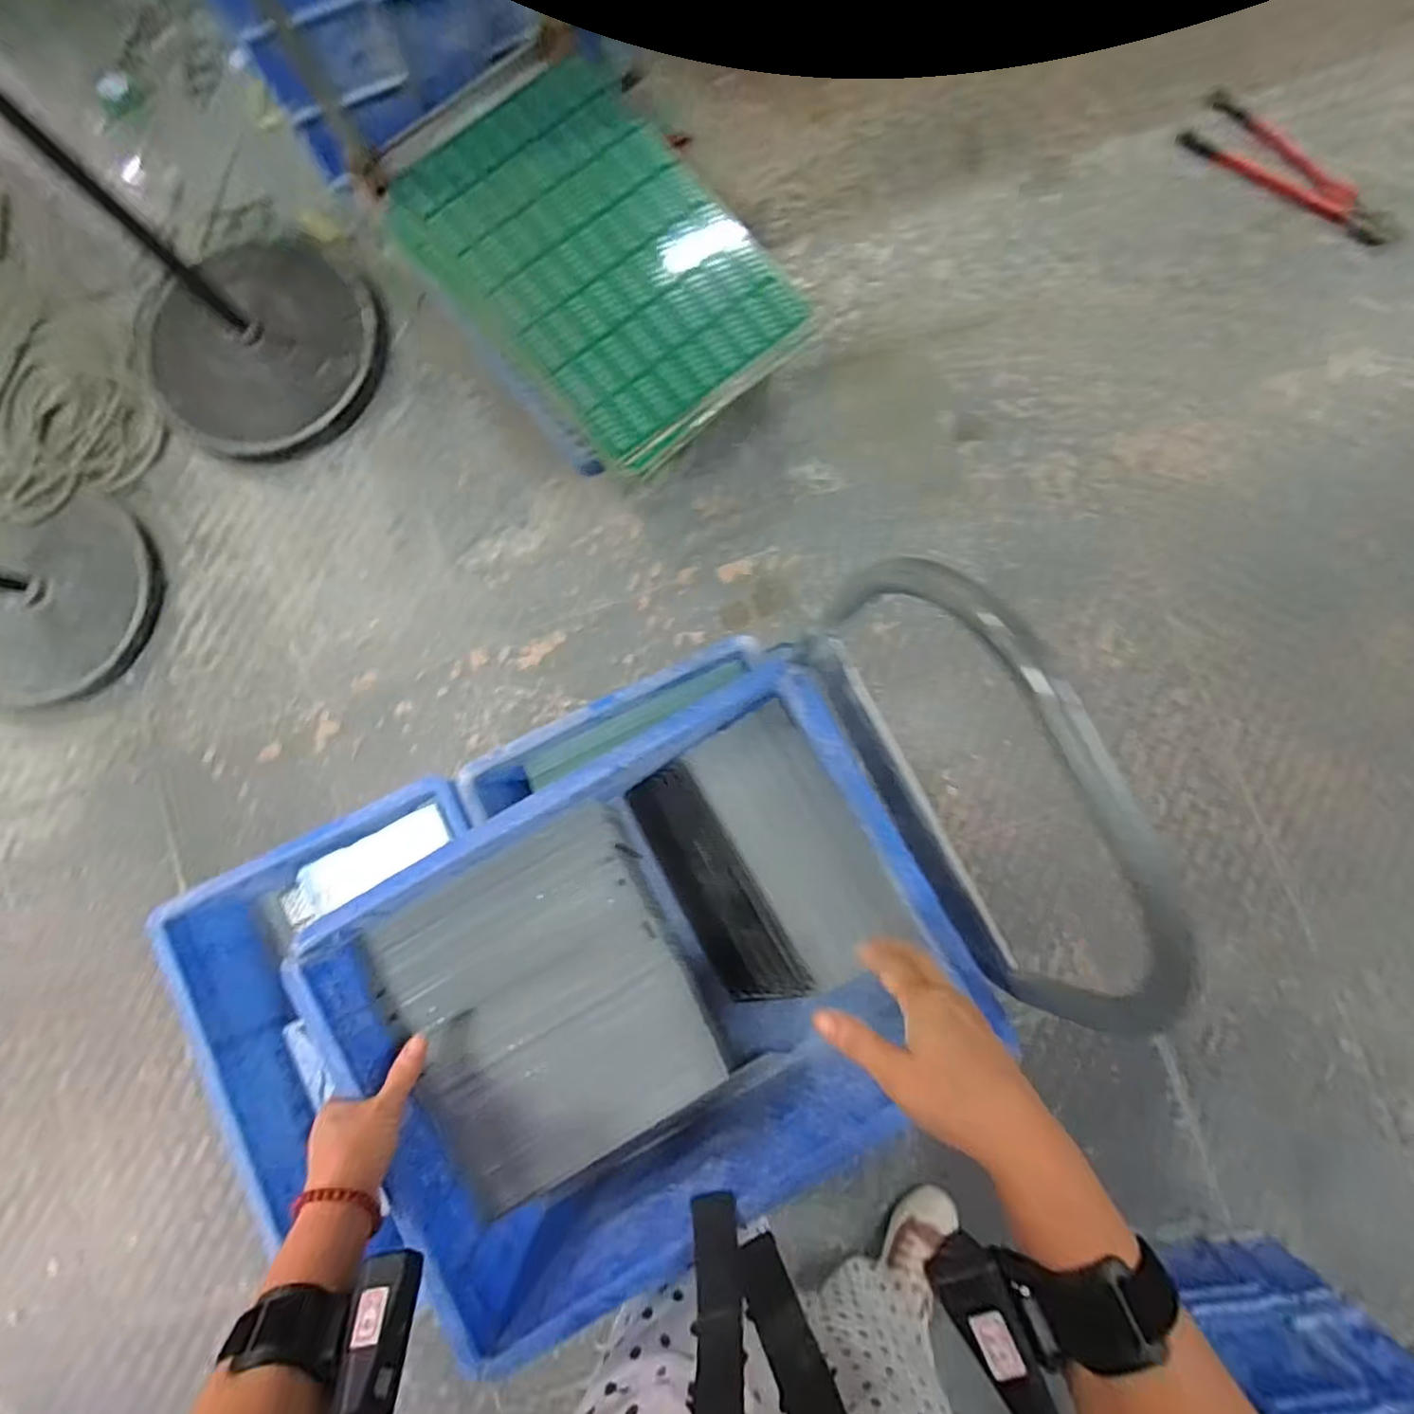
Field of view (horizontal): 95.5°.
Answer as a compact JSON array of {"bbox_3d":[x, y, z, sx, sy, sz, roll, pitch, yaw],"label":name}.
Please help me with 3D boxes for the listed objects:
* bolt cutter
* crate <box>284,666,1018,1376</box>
[{"bbox_3d":[1.073,-0.976,1.183,0.404,0.029,0.125,43,86,5],"label":"bolt cutter"},{"bbox_3d":[-0.047,0.229,0.564,0.461,0.168,0.335,-30,84,-2],"label":"crate"}]

